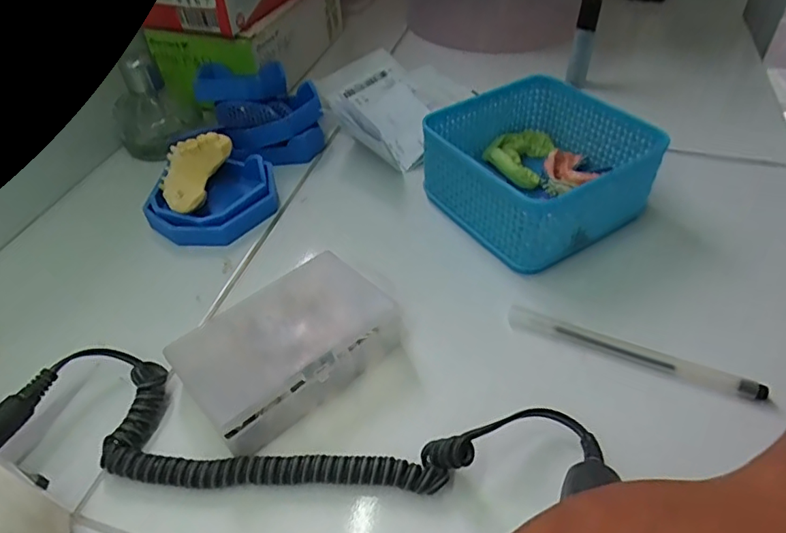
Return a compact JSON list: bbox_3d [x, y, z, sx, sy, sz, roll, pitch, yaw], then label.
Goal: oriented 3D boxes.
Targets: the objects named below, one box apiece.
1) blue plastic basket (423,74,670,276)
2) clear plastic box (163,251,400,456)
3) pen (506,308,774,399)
[{"bbox_3d":[0.107,-0.073,0.397,0.134,0.063,0.130,-26,49,-22],"label":"blue plastic basket"},{"bbox_3d":[-0.055,0.042,0.310,0.071,0.033,0.122,33,55,31],"label":"clear plastic box"},{"bbox_3d":[0.137,0.050,0.315,0.139,0.013,0.011,16,48,19],"label":"pen"}]

